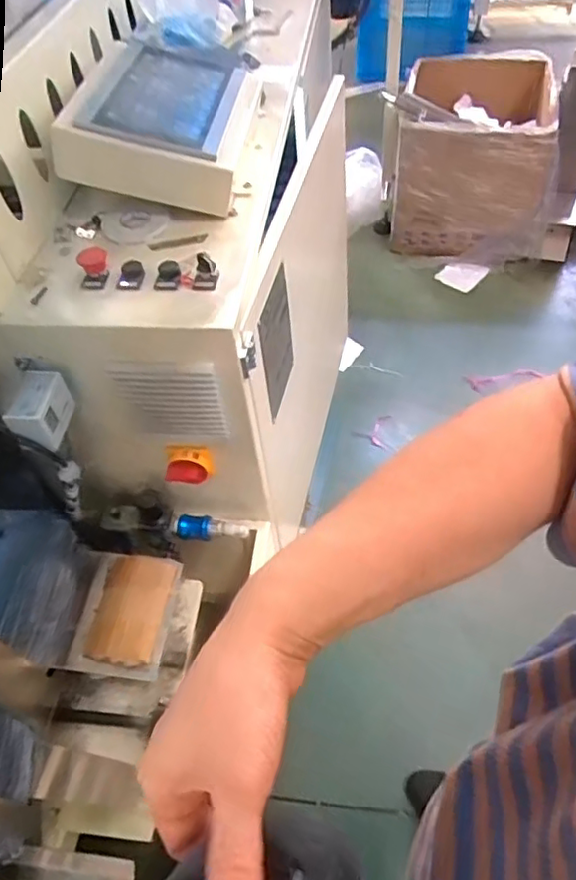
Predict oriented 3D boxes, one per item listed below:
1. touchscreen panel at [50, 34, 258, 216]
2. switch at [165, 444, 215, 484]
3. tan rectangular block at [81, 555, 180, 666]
[{"bbox_3d":[-0.171,-0.470,0.863,0.228,0.084,0.322,12,56,-8],"label":"touchscreen panel"},{"bbox_3d":[-0.145,0.034,0.889,0.068,0.054,0.033,2,51,7],"label":"switch"},{"bbox_3d":[-0.211,0.225,0.818,0.090,0.017,0.142,4,51,8],"label":"tan rectangular block"}]

